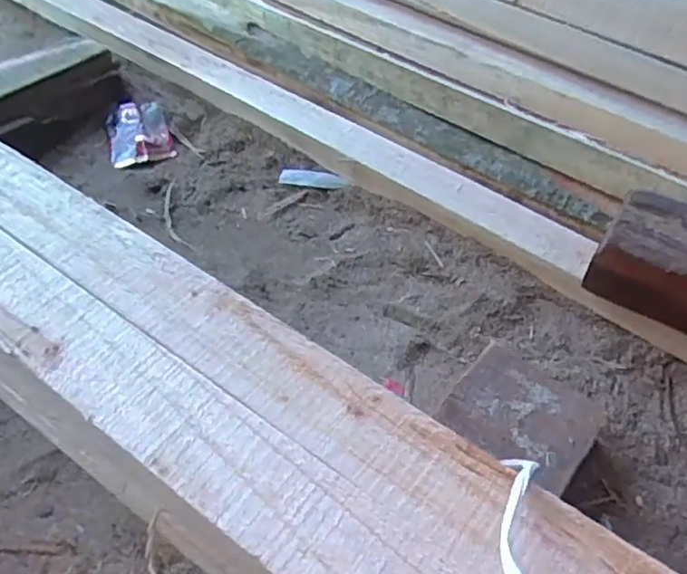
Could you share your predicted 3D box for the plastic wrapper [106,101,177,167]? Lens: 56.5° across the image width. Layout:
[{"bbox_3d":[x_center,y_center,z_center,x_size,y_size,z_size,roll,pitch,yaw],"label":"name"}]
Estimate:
[{"bbox_3d":[-0.295,-0.225,0.916,0.084,0.019,0.121,-15,51,-11],"label":"plastic wrapper"}]

